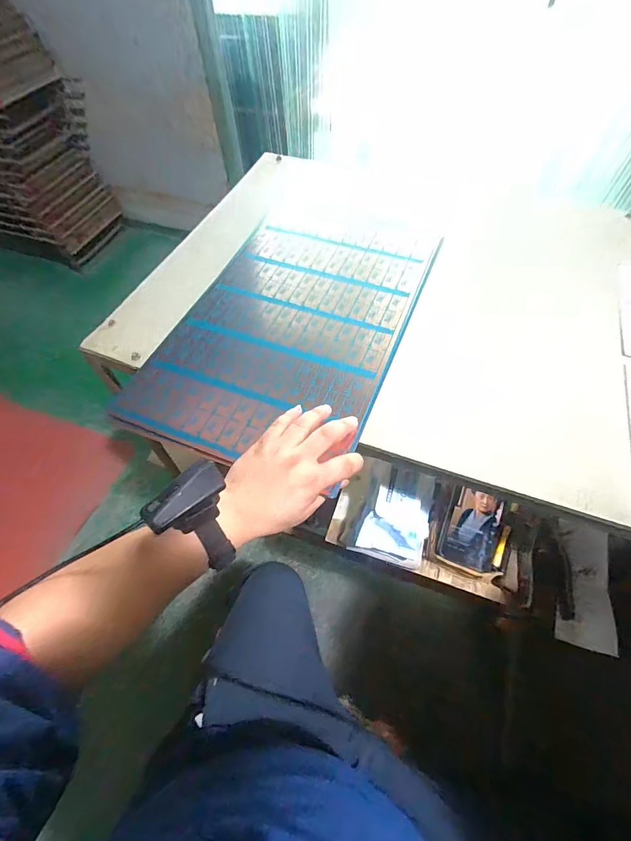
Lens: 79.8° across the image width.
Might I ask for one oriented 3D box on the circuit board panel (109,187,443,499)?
[{"bbox_3d":[-0.018,-0.173,0.562,0.306,0.009,0.531,17,60,12],"label":"circuit board panel"}]

